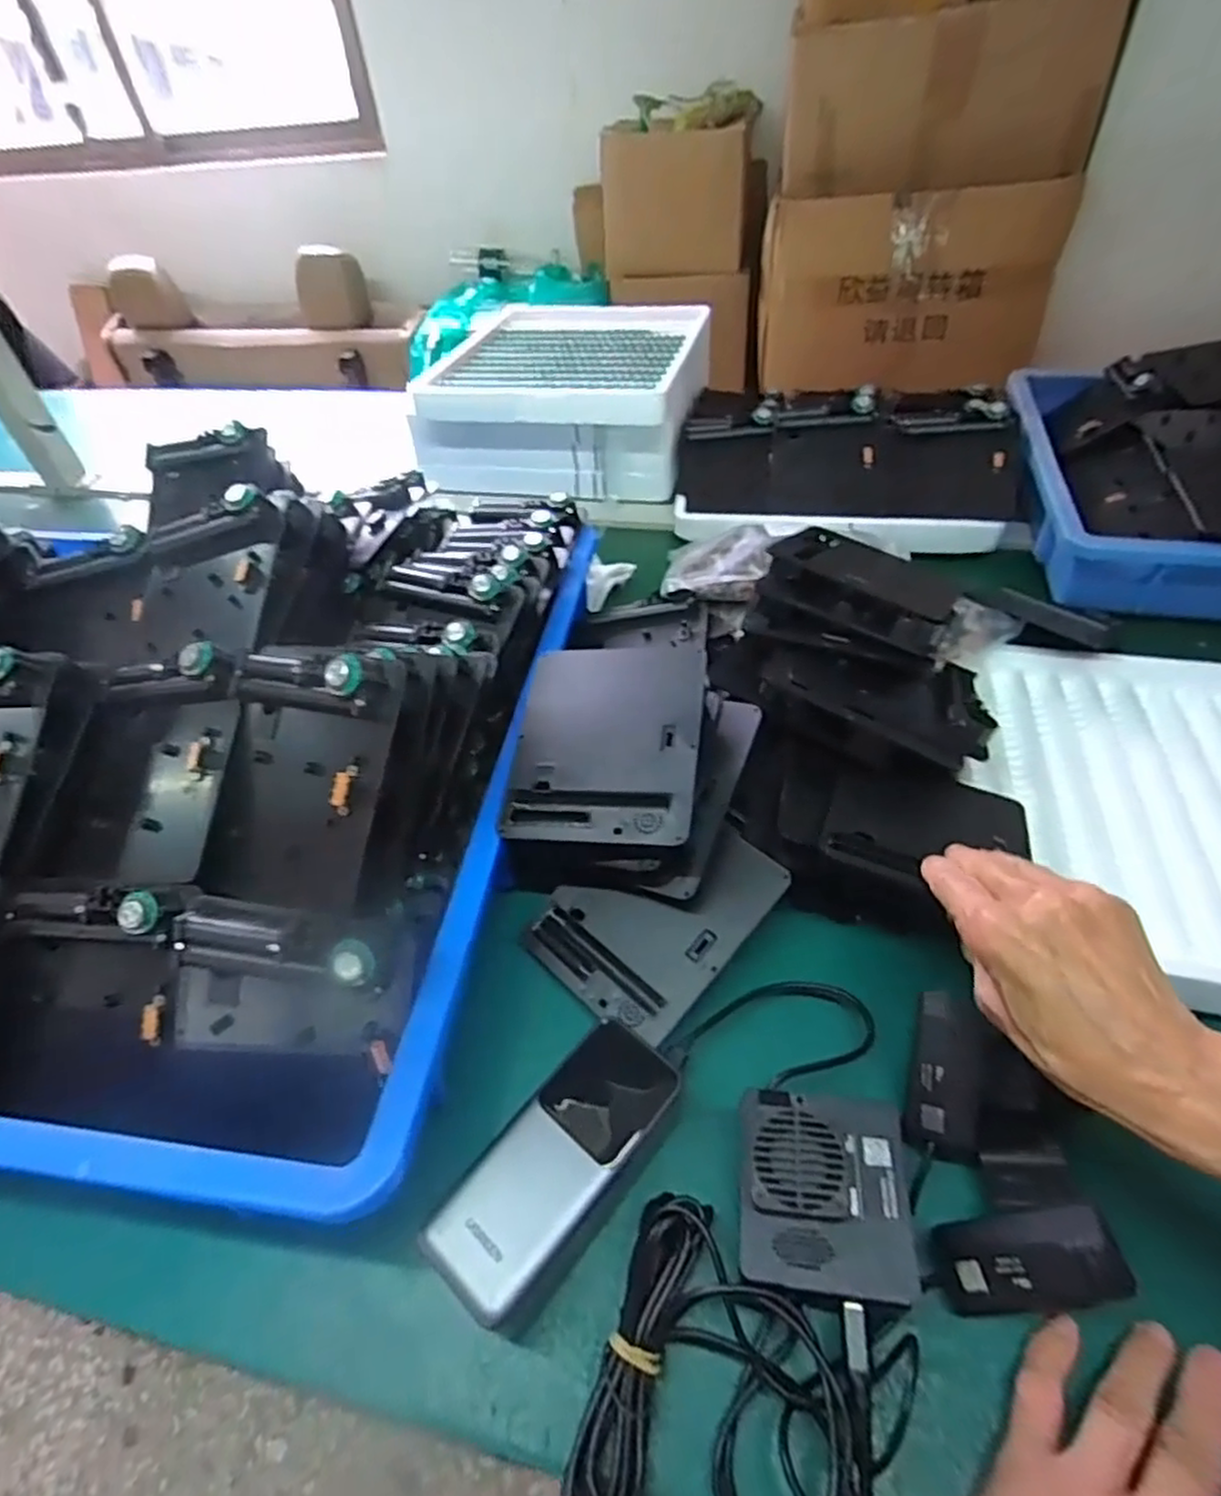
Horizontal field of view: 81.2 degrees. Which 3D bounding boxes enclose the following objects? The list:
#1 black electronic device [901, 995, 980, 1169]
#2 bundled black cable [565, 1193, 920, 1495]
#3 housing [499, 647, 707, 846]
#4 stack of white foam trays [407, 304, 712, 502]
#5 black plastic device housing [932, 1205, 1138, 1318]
[{"bbox_3d":[0.163,0.159,0.347,0.032,0.016,0.073,7,70,13],"label":"black electronic device"},{"bbox_3d":[0.058,0.263,0.288,0.123,0.031,0.111,12,48,17],"label":"bundled black cable"},{"bbox_3d":[0.000,-0.007,0.430,0.109,0.013,0.141,0,54,15],"label":"housing"},{"bbox_3d":[-0.049,-0.431,0.882,0.314,0.116,0.311,10,48,15],"label":"stack of white foam trays"},{"bbox_3d":[0.175,0.216,0.298,0.074,0.033,0.032,-39,35,32],"label":"black plastic device housing"}]

